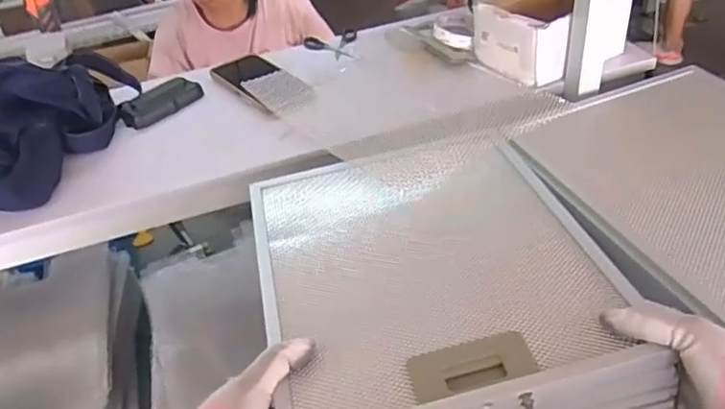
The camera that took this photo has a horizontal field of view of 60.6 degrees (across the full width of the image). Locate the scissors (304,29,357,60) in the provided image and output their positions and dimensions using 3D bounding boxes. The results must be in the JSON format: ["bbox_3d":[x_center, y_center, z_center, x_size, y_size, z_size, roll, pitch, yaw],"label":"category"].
[{"bbox_3d":[-0.046,-0.236,0.927,0.077,0.011,0.083,-8,38,-1],"label":"scissors"}]

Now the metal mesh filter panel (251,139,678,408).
[{"bbox_3d":[0.051,0.046,0.543,0.271,0.021,0.320,-13,36,-5],"label":"metal mesh filter panel"}]

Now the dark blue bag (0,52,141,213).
[{"bbox_3d":[-0.388,-0.108,0.742,0.115,0.106,0.284,7,41,18],"label":"dark blue bag"}]

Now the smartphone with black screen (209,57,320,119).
[{"bbox_3d":[-0.135,-0.163,0.838,0.079,0.013,0.173,-31,44,-26],"label":"smartphone with black screen"}]

